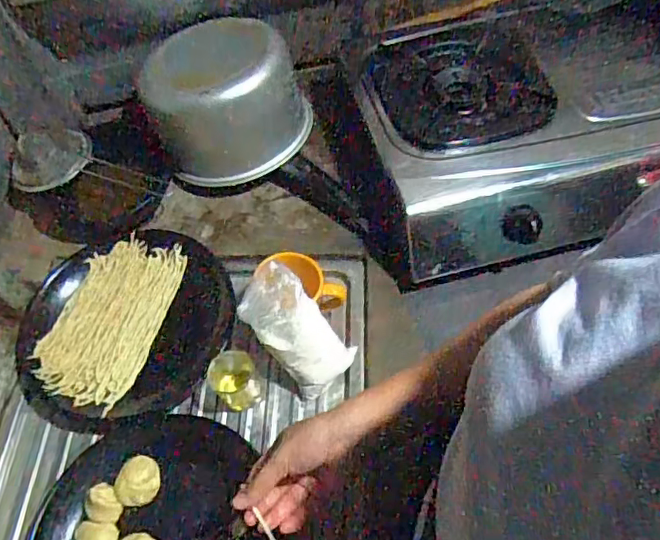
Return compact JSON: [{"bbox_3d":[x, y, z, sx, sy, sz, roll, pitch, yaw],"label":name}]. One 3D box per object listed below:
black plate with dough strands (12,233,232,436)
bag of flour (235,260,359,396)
[{"bbox_3d":[-0.252,0.064,0.691,0.243,0.051,0.252,-1,60,2],"label":"black plate with dough strands"},{"bbox_3d":[-0.038,0.066,0.631,0.073,0.039,0.151,-40,108,-18],"label":"bag of flour"}]

